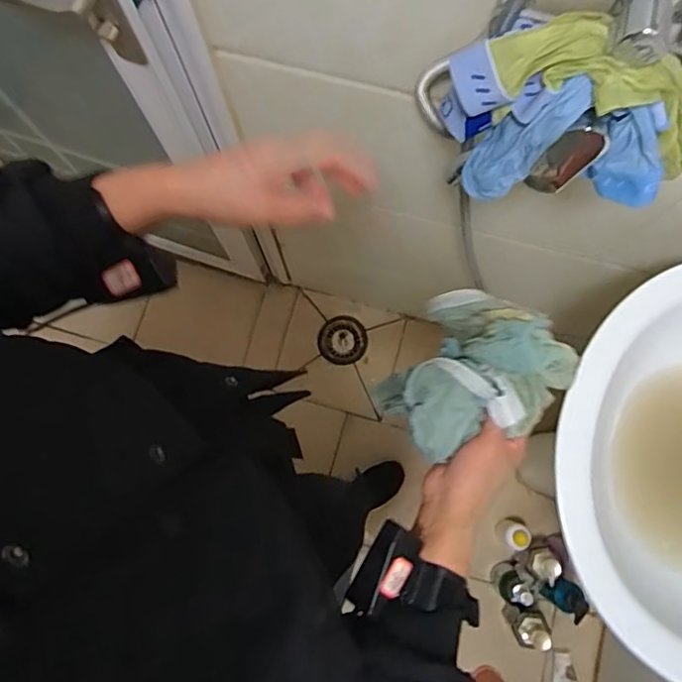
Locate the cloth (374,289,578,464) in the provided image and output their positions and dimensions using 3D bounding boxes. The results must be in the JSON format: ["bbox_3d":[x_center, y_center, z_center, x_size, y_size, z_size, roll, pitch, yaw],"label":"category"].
[{"bbox_3d":[0.117,0.035,0.499,0.133,0.069,0.141,39,81,9],"label":"cloth"}]

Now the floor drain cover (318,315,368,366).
[{"bbox_3d":[0.005,-0.001,1.573,0.132,0.016,0.134,-17,78,-2],"label":"floor drain cover"}]

